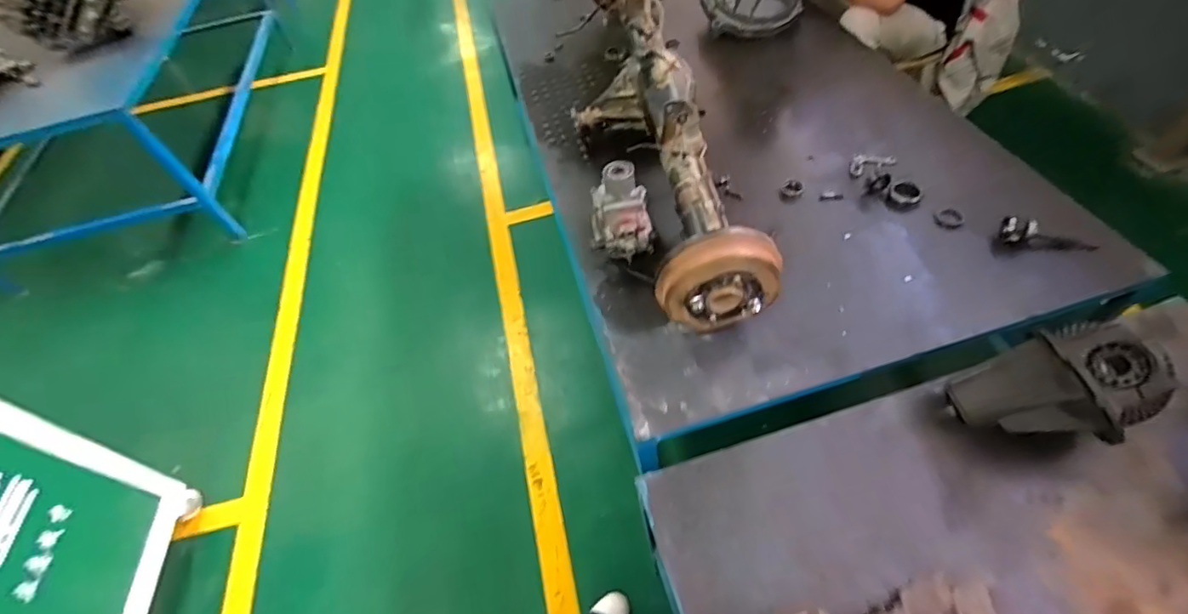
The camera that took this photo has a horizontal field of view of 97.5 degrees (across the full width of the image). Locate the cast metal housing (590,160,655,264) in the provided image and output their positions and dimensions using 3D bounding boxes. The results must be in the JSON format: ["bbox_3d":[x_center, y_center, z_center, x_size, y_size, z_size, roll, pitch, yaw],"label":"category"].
[{"bbox_3d":[0.054,-0.218,1.194,0.138,0.184,0.215,-7,53,4],"label":"cast metal housing"}]

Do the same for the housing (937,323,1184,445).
[{"bbox_3d":[0.710,0.130,0.813,0.226,0.144,0.176,-17,53,-4],"label":"housing"}]

